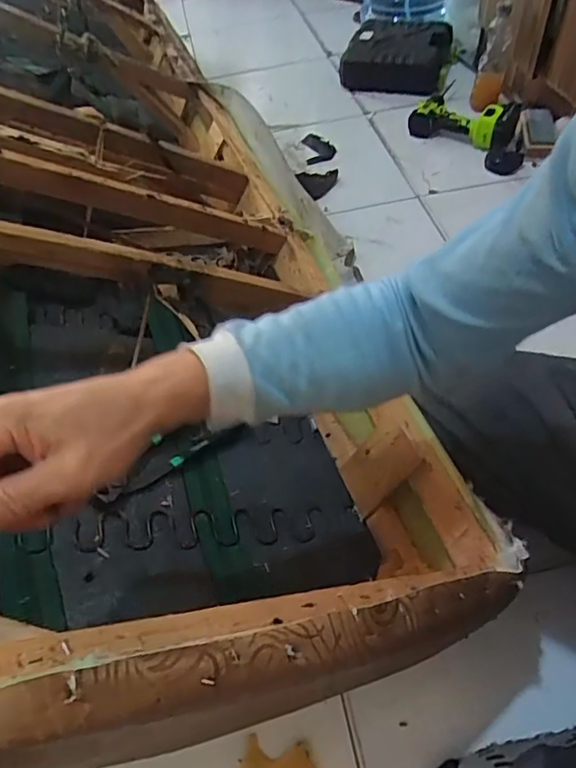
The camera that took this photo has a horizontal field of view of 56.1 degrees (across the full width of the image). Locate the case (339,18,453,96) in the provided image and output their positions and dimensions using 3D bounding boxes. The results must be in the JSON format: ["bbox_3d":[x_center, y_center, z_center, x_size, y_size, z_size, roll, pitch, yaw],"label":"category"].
[{"bbox_3d":[0.322,-0.960,1.578,0.276,0.085,0.355,13,53,15],"label":"case"}]

